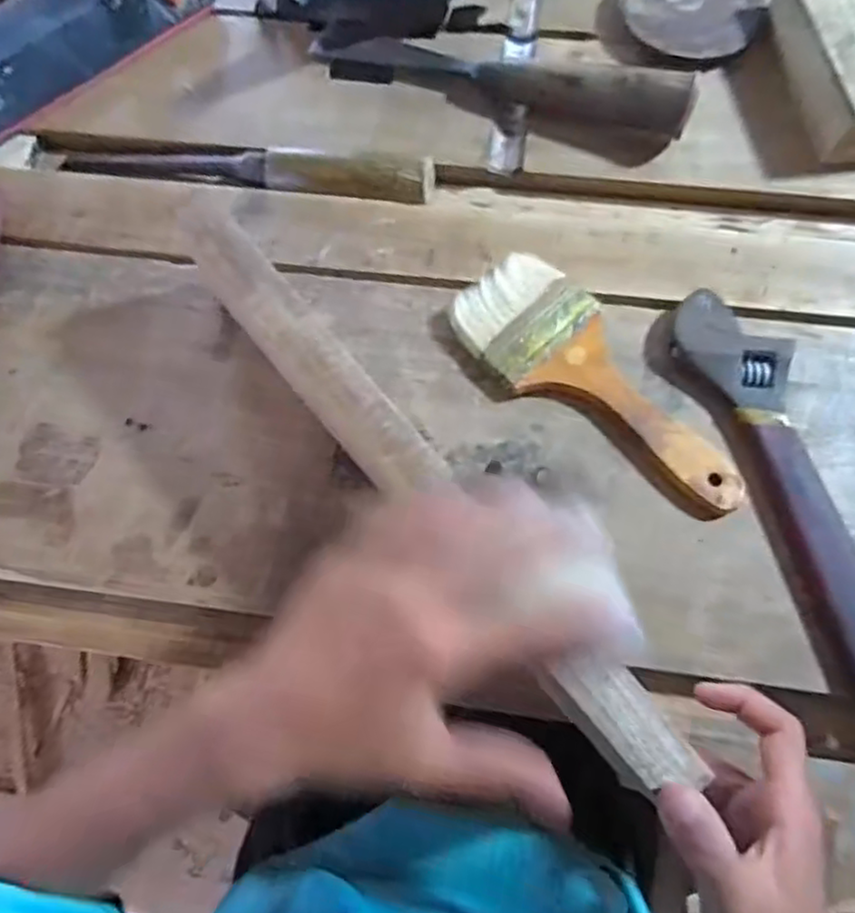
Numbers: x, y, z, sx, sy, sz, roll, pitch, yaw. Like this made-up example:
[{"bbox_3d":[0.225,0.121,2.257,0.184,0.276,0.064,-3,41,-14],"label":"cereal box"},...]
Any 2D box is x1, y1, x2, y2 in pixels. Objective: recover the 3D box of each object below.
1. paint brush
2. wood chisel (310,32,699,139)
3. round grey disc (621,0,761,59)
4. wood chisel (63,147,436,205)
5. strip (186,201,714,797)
[{"bbox_3d":[0.094,-0.038,0.371,0.069,0.016,0.184,-40,74,-11],"label":"paint brush"},{"bbox_3d":[0.040,-0.249,0.429,0.253,0.041,0.035,19,73,9],"label":"wood chisel"},{"bbox_3d":[0.174,-0.305,0.445,0.085,0.008,0.089,-1,71,2],"label":"round grey disc"},{"bbox_3d":[-0.116,-0.189,0.432,0.239,0.023,0.024,7,71,5],"label":"wood chisel"},{"bbox_3d":[-0.012,0.003,0.288,0.030,0.013,0.323,-39,75,-10],"label":"strip"}]

